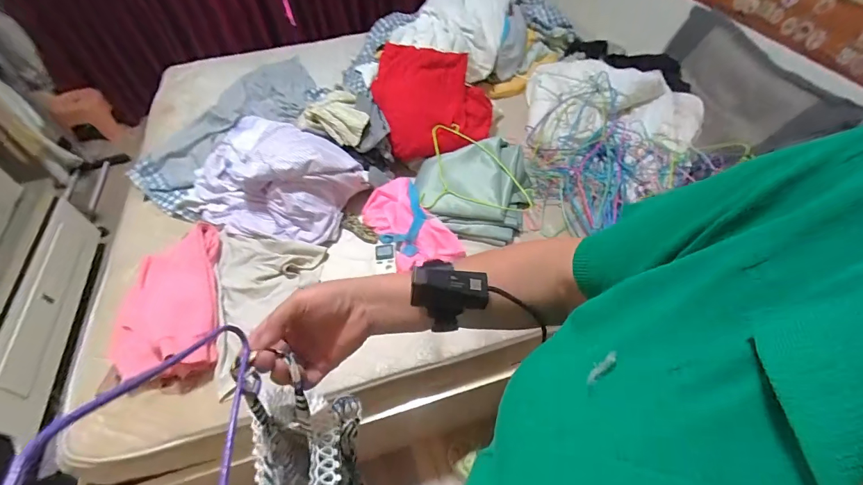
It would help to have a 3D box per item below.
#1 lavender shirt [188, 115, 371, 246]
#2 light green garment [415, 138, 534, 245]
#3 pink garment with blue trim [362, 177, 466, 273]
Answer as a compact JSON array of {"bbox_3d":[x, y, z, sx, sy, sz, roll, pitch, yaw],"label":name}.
[{"bbox_3d":[-0.520,-0.221,1.232,0.574,0.178,0.378,27,58,25],"label":"lavender shirt"},{"bbox_3d":[0.124,-0.171,1.217,0.348,0.105,0.325,5,51,10],"label":"light green garment"},{"bbox_3d":[-0.082,-0.058,1.160,0.204,0.083,0.347,-33,55,-20],"label":"pink garment with blue trim"}]

